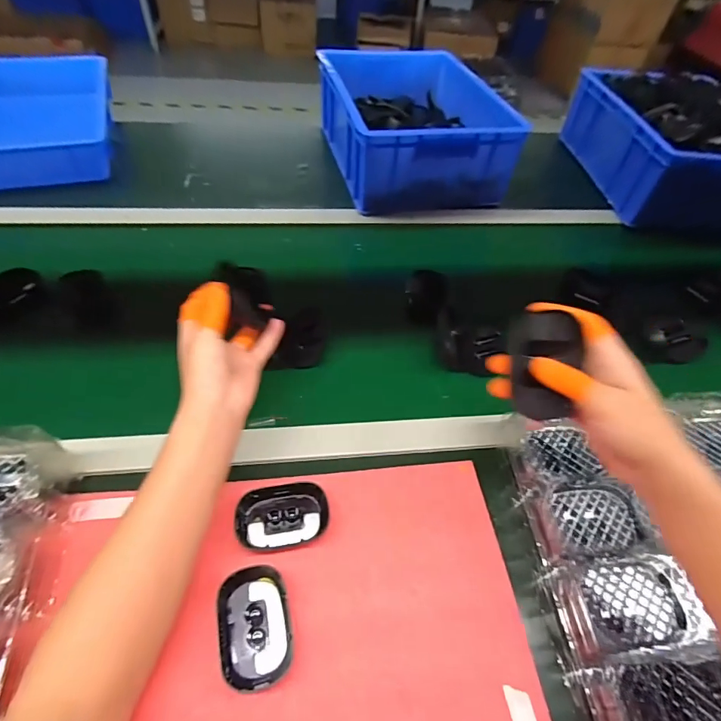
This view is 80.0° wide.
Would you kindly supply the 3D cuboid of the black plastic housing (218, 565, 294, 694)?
[{"bbox_3d":[-0.089,0.224,0.365,0.056,0.019,0.087,-9,53,-12],"label":"black plastic housing"}]

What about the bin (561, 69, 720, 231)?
[{"bbox_3d":[0.673,-0.429,0.881,0.334,0.157,0.359,-1,52,-5],"label":"bin"}]

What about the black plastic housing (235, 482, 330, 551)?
[{"bbox_3d":[-0.076,0.153,0.423,0.086,0.019,0.062,-6,52,-10],"label":"black plastic housing"}]

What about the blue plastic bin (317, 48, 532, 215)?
[{"bbox_3d":[0.097,-0.471,0.868,0.299,0.142,0.389,-8,53,-11],"label":"blue plastic bin"}]

